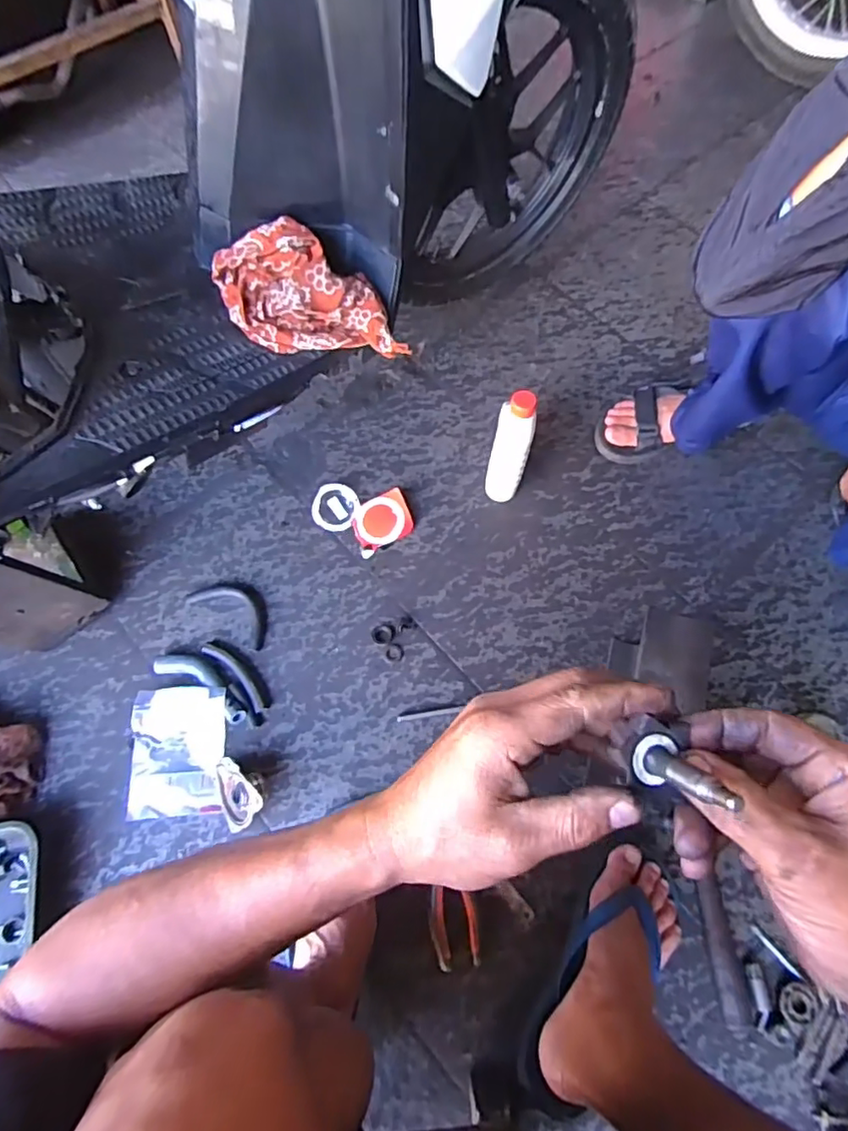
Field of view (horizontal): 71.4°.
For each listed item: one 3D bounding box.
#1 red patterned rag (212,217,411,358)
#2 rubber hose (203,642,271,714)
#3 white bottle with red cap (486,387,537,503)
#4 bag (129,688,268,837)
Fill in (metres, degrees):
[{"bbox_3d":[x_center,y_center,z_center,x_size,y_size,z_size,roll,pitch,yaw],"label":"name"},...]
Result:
[{"bbox_3d":[-0.124,-0.287,0.635,0.177,0.070,0.145,-15,104,-15],"label":"red patterned rag"},{"bbox_3d":[-0.241,0.139,0.770,0.120,0.008,0.032,40,73,16],"label":"rubber hose"},{"bbox_3d":[0.117,-0.160,0.793,0.051,0.202,0.061,11,68,6],"label":"white bottle with red cap"},{"bbox_3d":[-0.276,0.231,0.719,0.169,0.044,0.169,-4,67,-1],"label":"bag"}]

